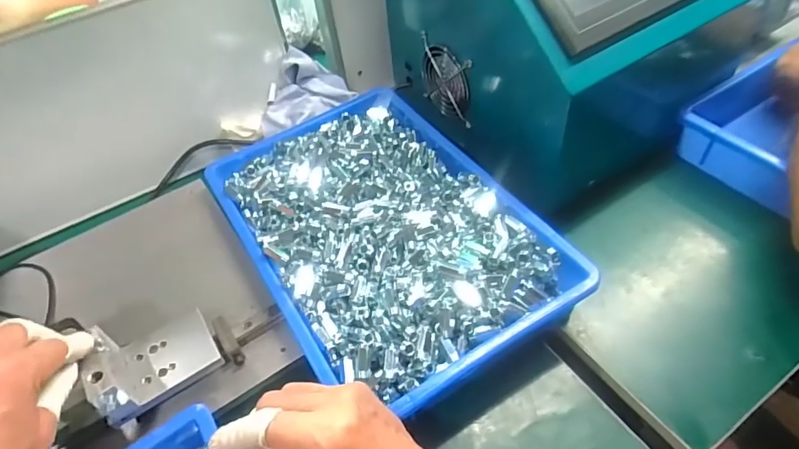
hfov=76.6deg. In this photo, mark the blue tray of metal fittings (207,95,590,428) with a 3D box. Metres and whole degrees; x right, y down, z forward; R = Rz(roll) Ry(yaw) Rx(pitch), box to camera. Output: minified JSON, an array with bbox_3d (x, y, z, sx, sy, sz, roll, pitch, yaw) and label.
[{"bbox_3d":[-0.024,0.000,0.512,0.245,0.064,0.371,-27,52,-18],"label":"blue tray of metal fittings"}]

